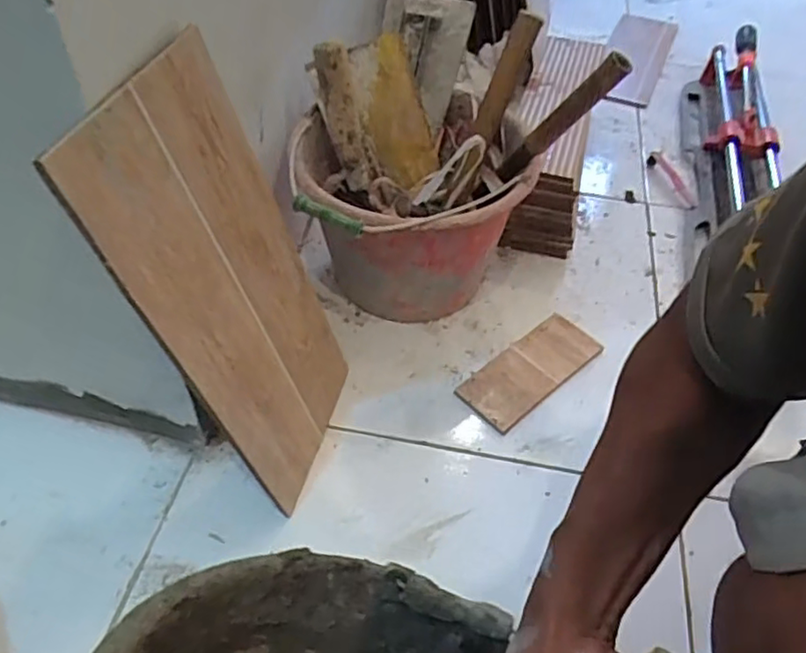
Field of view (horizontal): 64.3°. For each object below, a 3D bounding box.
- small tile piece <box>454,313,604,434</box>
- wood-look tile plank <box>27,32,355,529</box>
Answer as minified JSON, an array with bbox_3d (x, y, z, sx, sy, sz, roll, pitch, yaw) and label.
[{"bbox_3d":[0.152,0.048,0.761,0.185,0.011,0.076,-33,57,-27],"label":"small tile piece"},{"bbox_3d":[-0.136,-0.025,0.556,0.010,0.392,0.203,2,49,21],"label":"wood-look tile plank"}]

